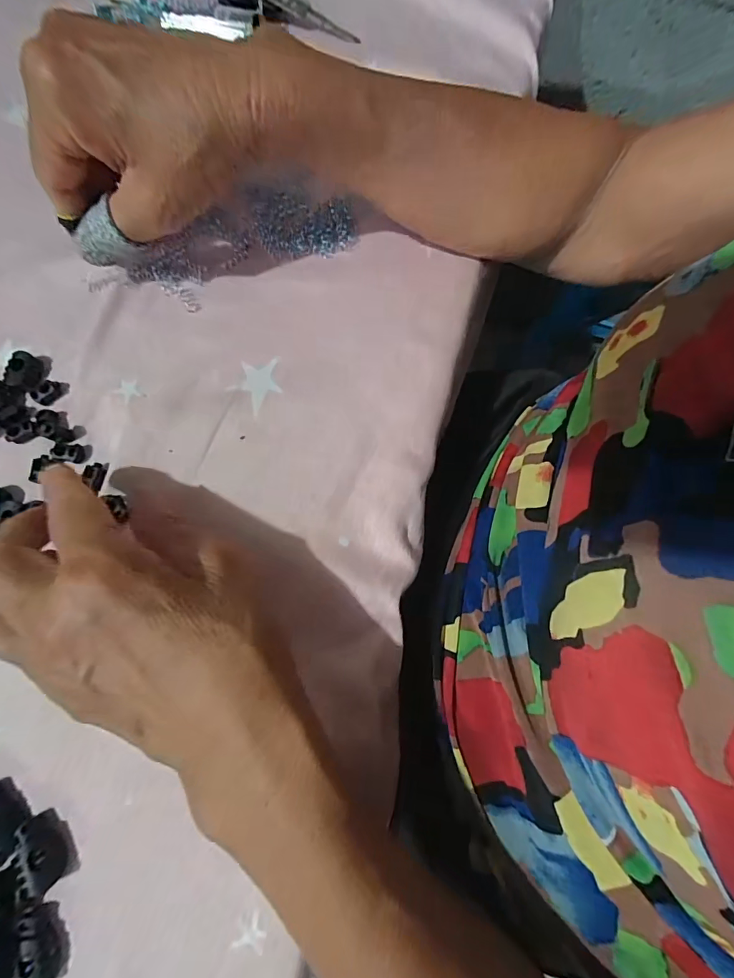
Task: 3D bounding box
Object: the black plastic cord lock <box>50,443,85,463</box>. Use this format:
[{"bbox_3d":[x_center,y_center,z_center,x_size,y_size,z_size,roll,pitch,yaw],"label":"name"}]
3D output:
[{"bbox_3d":[-0.166,-0.021,0.232,0.015,0.004,0.011,8,77,0],"label":"black plastic cord lock"}]

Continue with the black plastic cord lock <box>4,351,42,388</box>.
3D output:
[{"bbox_3d":[-0.196,-0.068,0.241,0.015,0.010,0.021,6,77,0],"label":"black plastic cord lock"}]

